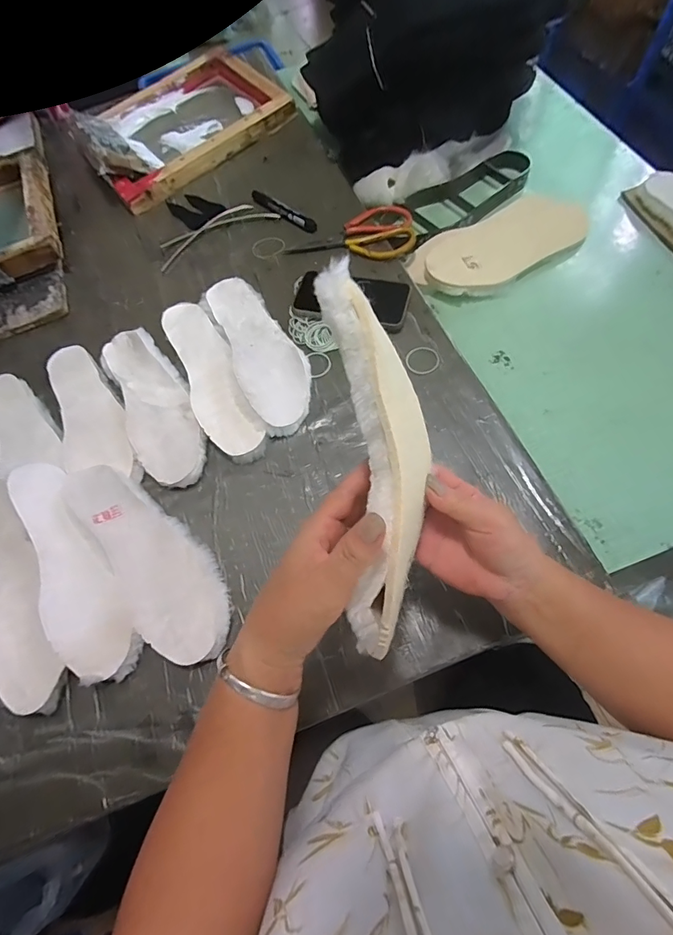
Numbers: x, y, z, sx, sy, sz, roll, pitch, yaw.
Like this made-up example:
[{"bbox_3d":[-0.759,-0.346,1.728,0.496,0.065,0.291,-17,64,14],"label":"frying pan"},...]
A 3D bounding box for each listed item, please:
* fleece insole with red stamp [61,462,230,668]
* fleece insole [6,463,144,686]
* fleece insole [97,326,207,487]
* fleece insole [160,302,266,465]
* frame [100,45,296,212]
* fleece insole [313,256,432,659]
[{"bbox_3d":[-0.205,0.097,0.479,0.092,0.034,0.254,-36,70,-12],"label":"fleece insole with red stamp"},{"bbox_3d":[-0.299,0.109,0.476,0.077,0.037,0.270,-34,67,-9],"label":"fleece insole"},{"bbox_3d":[-0.246,-0.091,0.574,0.088,0.018,0.268,-27,69,-9],"label":"fleece insole"},{"bbox_3d":[-0.169,-0.126,0.571,0.070,0.029,0.271,-25,66,-6],"label":"fleece insole"},{"bbox_3d":[-0.299,-0.664,0.807,0.364,0.039,0.284,-38,71,-13],"label":"frame"},{"bbox_3d":[0.034,-0.003,0.286,0.067,0.061,0.244,-6,94,0],"label":"fleece insole"}]

